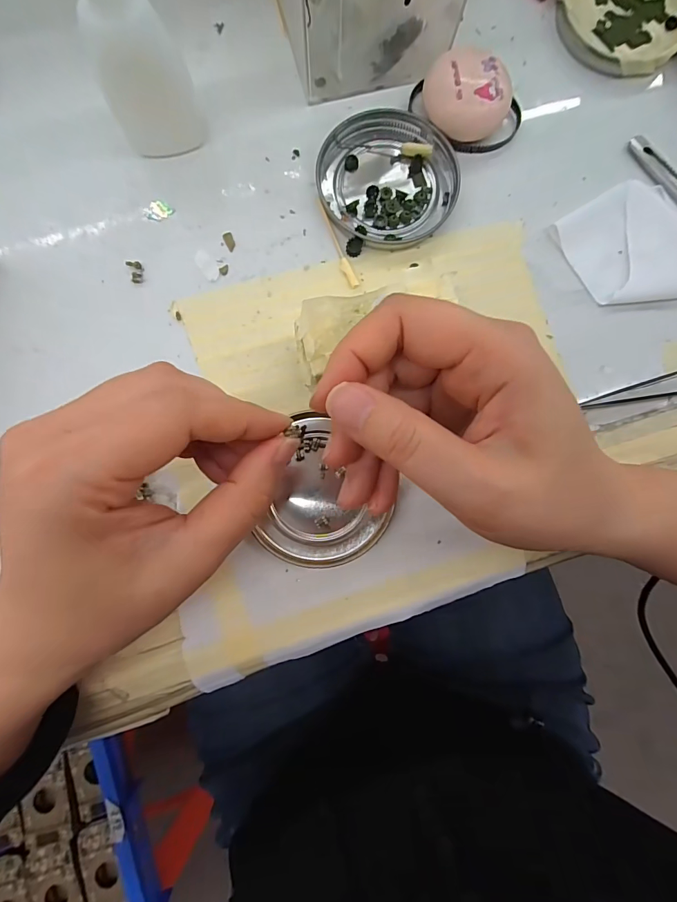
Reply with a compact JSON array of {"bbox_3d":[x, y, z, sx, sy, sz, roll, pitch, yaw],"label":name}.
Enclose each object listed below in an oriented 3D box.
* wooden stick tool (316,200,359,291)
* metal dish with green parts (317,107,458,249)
[{"bbox_3d":[-0.002,-0.118,0.230,0.006,0.004,0.055,-25,86,-4],"label":"wooden stick tool"},{"bbox_3d":[0.028,-0.156,0.232,0.074,0.011,0.077,0,84,-2],"label":"metal dish with green parts"}]

